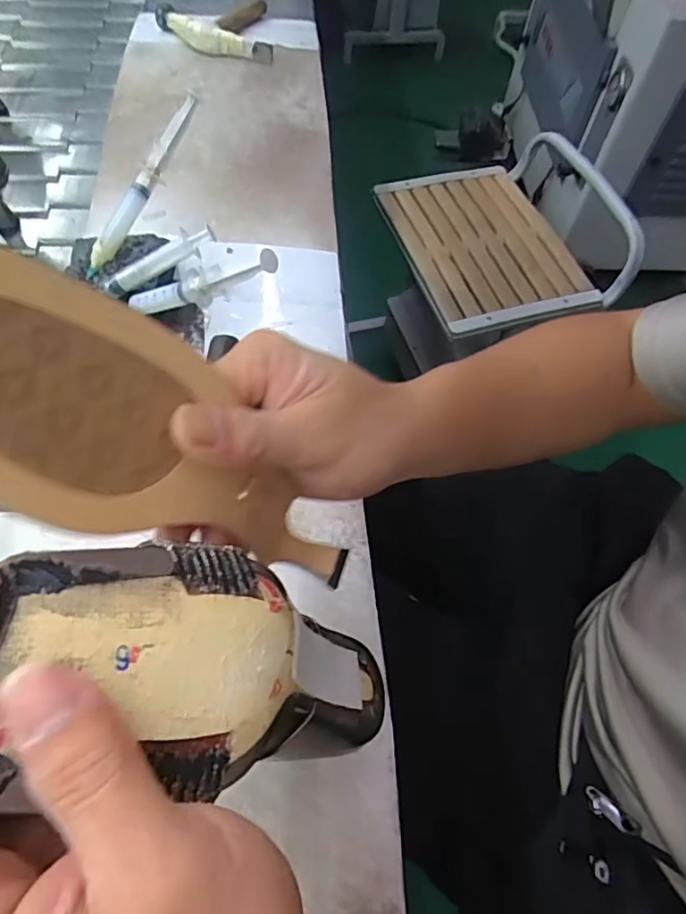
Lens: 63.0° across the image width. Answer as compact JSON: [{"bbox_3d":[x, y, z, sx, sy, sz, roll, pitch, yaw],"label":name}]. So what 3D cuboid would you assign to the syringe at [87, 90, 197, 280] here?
[{"bbox_3d":[-0.169,-0.225,0.471,0.016,0.026,0.168,37,98,17],"label":"syringe"}]

